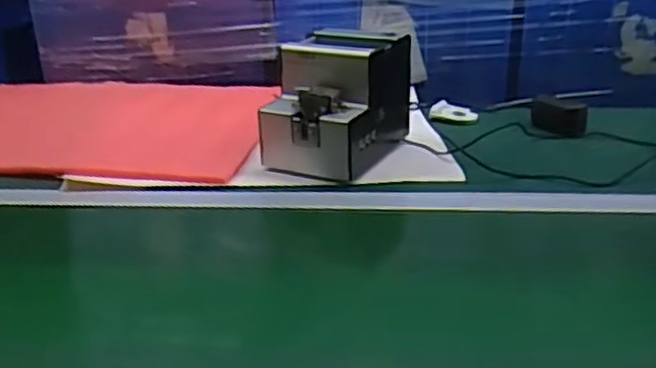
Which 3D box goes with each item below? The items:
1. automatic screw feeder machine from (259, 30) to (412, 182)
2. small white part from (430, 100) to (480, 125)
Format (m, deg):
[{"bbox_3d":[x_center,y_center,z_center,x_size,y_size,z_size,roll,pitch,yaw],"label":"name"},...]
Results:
[{"bbox_3d":[0.013,-0.108,0.884,0.125,0.139,0.185,11,25,26],"label":"automatic screw feeder machine"},{"bbox_3d":[0.192,-0.109,1.066,0.073,0.028,0.032,-1,22,0],"label":"small white part"}]

